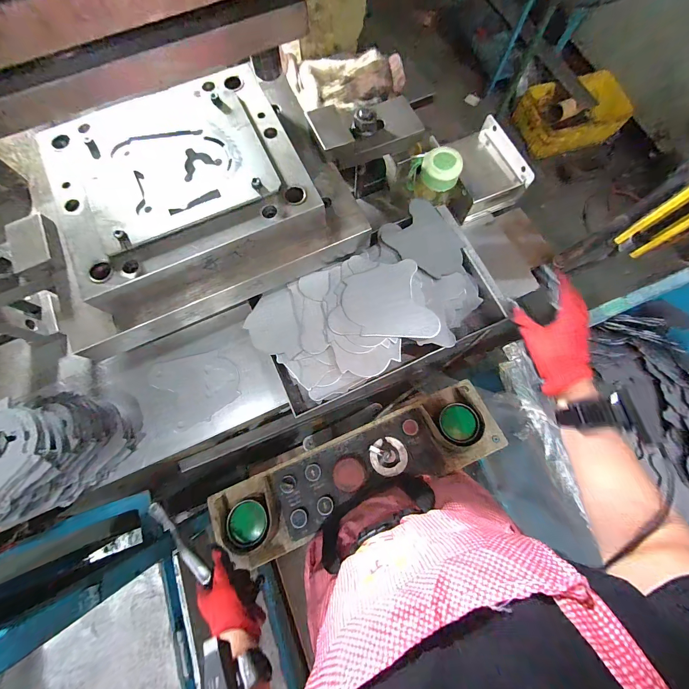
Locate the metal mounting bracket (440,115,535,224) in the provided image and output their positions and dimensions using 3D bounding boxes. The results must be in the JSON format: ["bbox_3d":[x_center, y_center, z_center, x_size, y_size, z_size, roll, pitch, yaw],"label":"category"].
[{"bbox_3d":[0.255,-0.347,0.632,0.157,0.077,0.172,-25,76,-6],"label":"metal mounting bracket"}]

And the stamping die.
[{"bbox_3d":[-0.220,-0.203,0.466,0.428,0.115,0.305,-27,76,-7],"label":"stamping die"}]

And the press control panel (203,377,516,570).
[{"bbox_3d":[0.021,0.231,0.571,0.543,0.076,0.149,-23,76,-6],"label":"press control panel"}]

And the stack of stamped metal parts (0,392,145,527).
[{"bbox_3d":[-0.432,0.151,0.438,0.173,0.153,0.135,-38,78,-9],"label":"stack of stamped metal parts"}]

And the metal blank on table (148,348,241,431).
[{"bbox_3d":[-0.257,0.072,0.548,0.135,0.010,0.122,-22,77,-8],"label":"metal blank on table"}]

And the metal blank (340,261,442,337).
[{"bbox_3d":[0.070,-0.060,0.492,0.127,0.007,0.130,-22,87,-7],"label":"metal blank"}]

